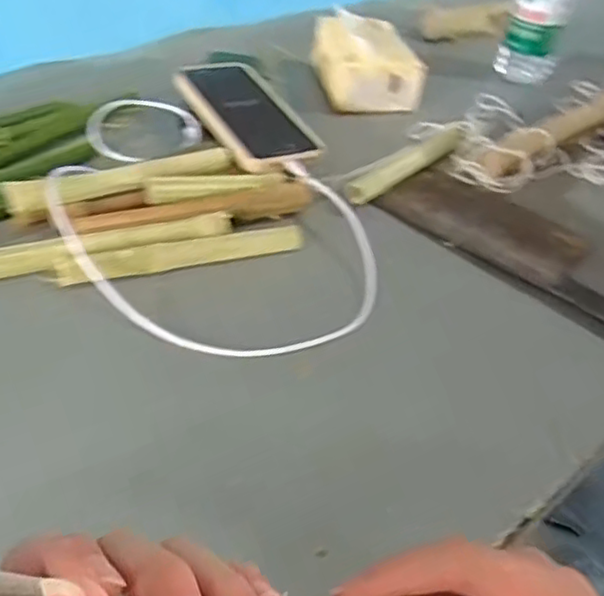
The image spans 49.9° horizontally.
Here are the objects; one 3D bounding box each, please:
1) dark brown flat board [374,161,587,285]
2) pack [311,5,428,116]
[{"bbox_3d":[0.163,-0.072,0.569,0.169,0.010,0.101,35,49,27],"label":"dark brown flat board"},{"bbox_3d":[0.068,-0.268,0.736,0.101,0.068,0.129,-6,44,-14],"label":"pack"}]

